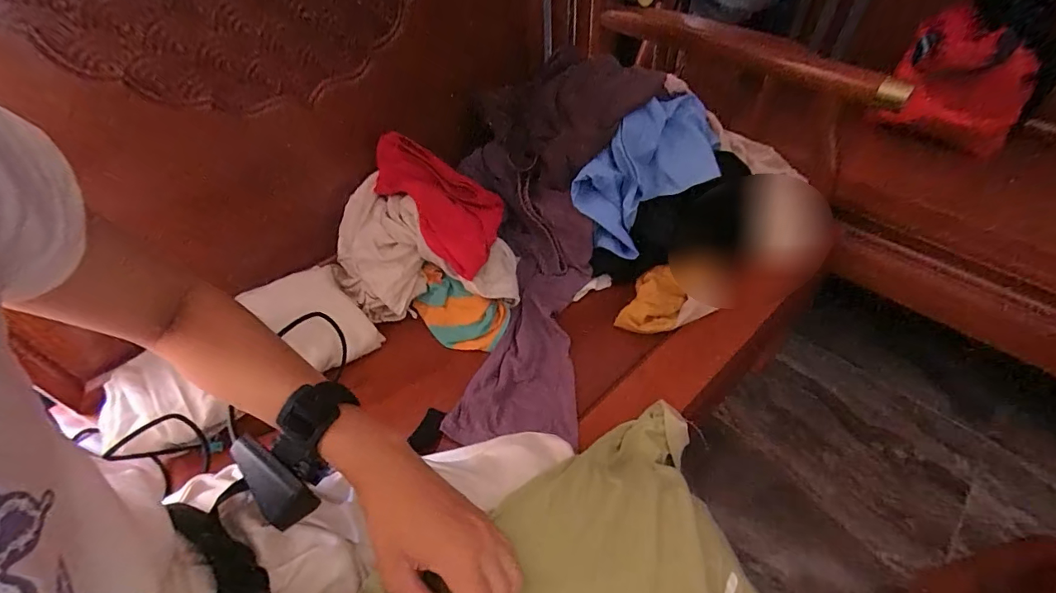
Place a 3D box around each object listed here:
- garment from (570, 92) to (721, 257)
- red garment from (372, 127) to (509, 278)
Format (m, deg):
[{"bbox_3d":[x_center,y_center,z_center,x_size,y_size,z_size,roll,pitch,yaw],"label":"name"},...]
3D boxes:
[{"bbox_3d":[0.188,-0.181,0.652,0.113,0.136,0.264,33,57,27],"label":"garment"},{"bbox_3d":[-0.107,-0.144,0.633,0.135,0.095,0.216,-31,54,-24],"label":"red garment"}]

